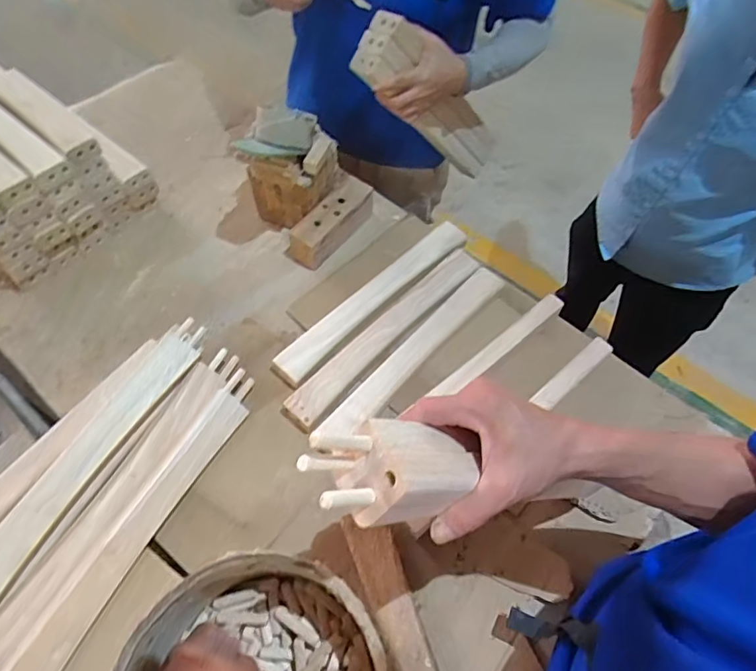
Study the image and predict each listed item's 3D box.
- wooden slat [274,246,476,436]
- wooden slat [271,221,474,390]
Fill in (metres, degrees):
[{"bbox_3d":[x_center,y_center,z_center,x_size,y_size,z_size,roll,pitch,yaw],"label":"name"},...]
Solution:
[{"bbox_3d":[0.008,-0.011,0.740,0.056,0.026,0.363,40,66,18],"label":"wooden slat"},{"bbox_3d":[-0.002,-0.062,0.767,0.368,0.040,0.061,-39,69,-22],"label":"wooden slat"}]

